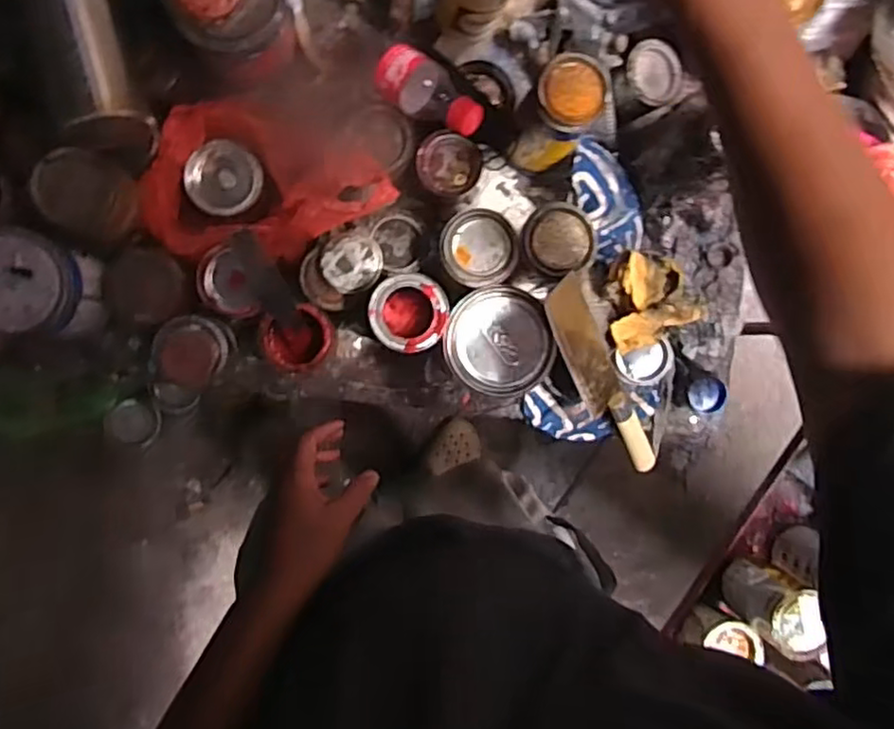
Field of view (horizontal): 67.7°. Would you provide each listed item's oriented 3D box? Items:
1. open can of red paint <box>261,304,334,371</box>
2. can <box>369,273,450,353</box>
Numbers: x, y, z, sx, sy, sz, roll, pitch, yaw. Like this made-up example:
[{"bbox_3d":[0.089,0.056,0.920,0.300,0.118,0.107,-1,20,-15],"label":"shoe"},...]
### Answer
[{"bbox_3d":[-0.154,-0.029,0.703,0.066,0.071,0.068,19,91,-4],"label":"open can of red paint"},{"bbox_3d":[-0.038,-0.050,0.682,0.069,0.138,0.071,0,92,-3],"label":"can"}]

